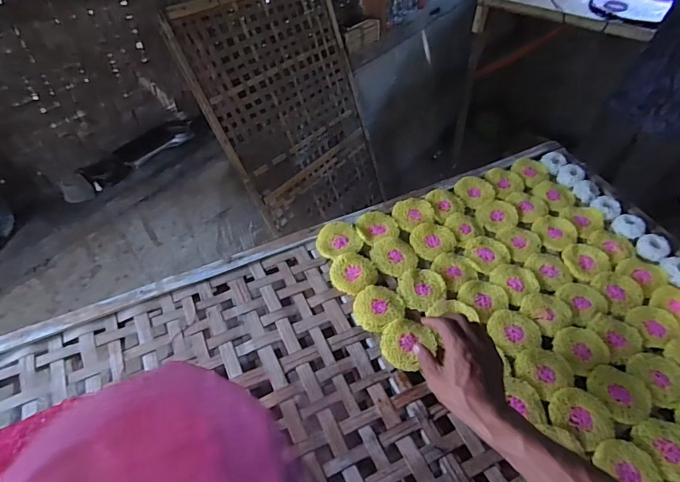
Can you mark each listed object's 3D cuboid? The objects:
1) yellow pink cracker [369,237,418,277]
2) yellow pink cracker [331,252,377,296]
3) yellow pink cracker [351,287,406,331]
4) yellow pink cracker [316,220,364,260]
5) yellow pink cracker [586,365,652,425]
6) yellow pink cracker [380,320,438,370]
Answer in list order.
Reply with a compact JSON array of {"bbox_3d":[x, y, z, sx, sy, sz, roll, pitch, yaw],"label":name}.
[{"bbox_3d":[0.095,0.025,0.715,0.077,0.011,0.075,0,47,0],"label":"yellow pink cracker"},{"bbox_3d":[0.023,0.053,0.684,0.076,0.010,0.076,-4,47,-5],"label":"yellow pink cracker"},{"bbox_3d":[0.059,0.103,0.647,0.076,0.007,0.073,0,47,0],"label":"yellow pink cracker"},{"bbox_3d":[-0.003,-0.004,0.734,0.079,0.010,0.076,0,47,0],"label":"yellow pink cracker"},{"bbox_3d":[0.386,0.207,0.567,0.077,0.004,0.078,0,47,0],"label":"yellow pink cracker"},{"bbox_3d":[0.099,0.149,0.599,0.076,0.015,0.071,0,47,0],"label":"yellow pink cracker"}]

